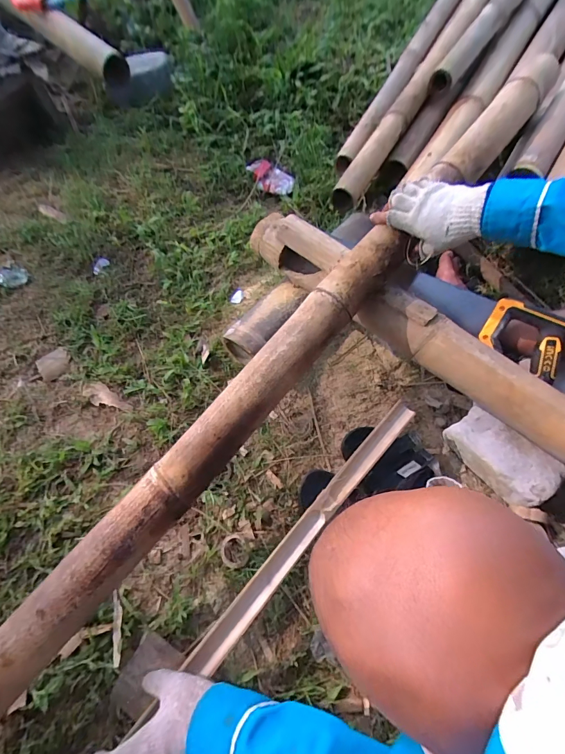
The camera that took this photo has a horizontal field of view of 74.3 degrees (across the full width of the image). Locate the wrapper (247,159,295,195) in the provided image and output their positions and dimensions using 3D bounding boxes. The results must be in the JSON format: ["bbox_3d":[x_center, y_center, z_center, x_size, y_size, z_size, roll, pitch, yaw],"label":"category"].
[{"bbox_3d":[-0.033,-0.545,1.022,0.155,0.025,0.076,41,88,13],"label":"wrapper"}]

